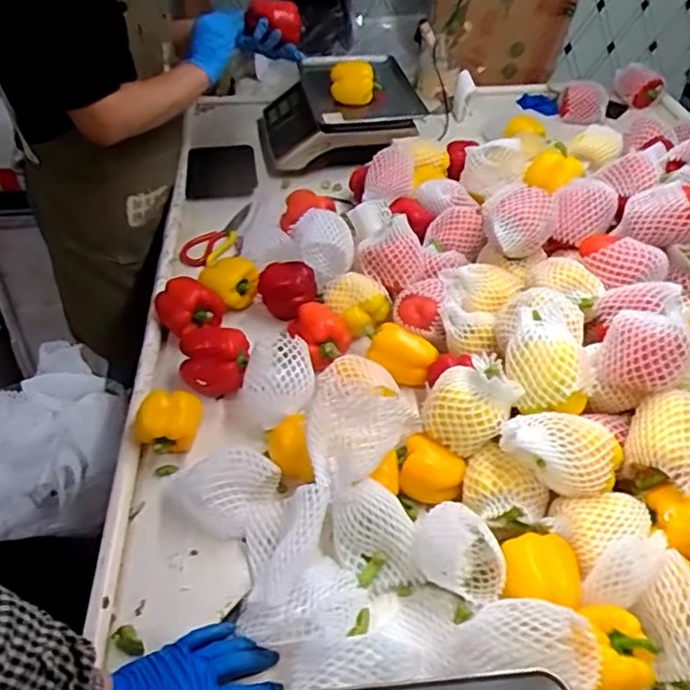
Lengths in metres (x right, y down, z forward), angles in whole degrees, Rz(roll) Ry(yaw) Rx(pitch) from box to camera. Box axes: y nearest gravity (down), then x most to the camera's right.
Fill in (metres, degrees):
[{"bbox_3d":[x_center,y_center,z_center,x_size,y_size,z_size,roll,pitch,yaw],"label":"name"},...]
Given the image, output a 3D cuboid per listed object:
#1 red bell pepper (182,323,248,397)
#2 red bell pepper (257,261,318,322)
[{"bbox_3d":[-0.182,0.018,0.862,0.093,0.068,0.090,-7,45,-8],"label":"red bell pepper"},{"bbox_3d":[-0.090,-0.088,0.970,0.088,0.071,0.077,-5,45,-6],"label":"red bell pepper"}]

